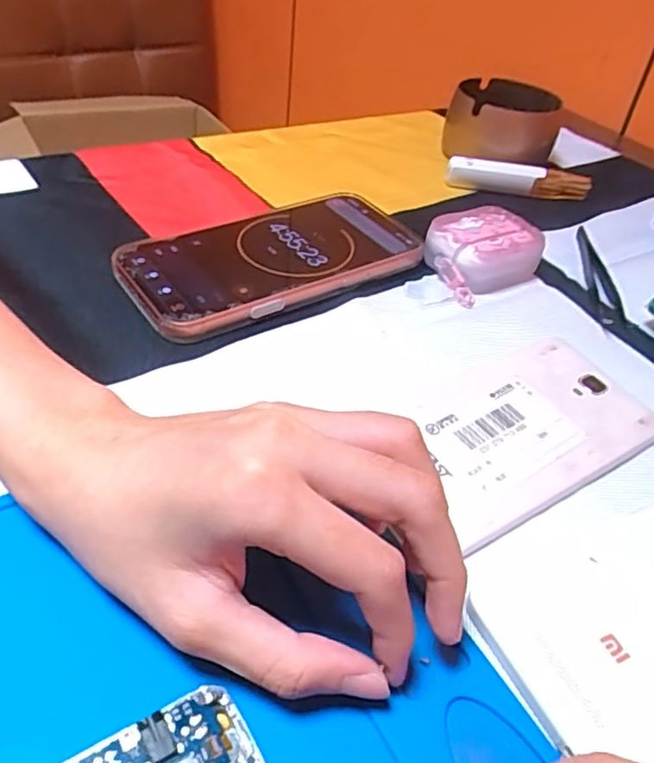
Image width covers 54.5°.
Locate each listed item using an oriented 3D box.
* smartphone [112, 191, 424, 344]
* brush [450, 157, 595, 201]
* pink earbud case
[{"bbox_3d":[-0.031,-0.070,0.359,0.161,0.016,0.086,-24,50,-31],"label":"smartphone"},{"bbox_3d":[0.141,-0.147,0.465,0.103,0.022,0.012,7,41,-1],"label":"brush"},{"bbox_3d":[0.090,-0.078,0.375,0.063,0.028,0.049,-23,49,-30],"label":"pink earbud case"}]

